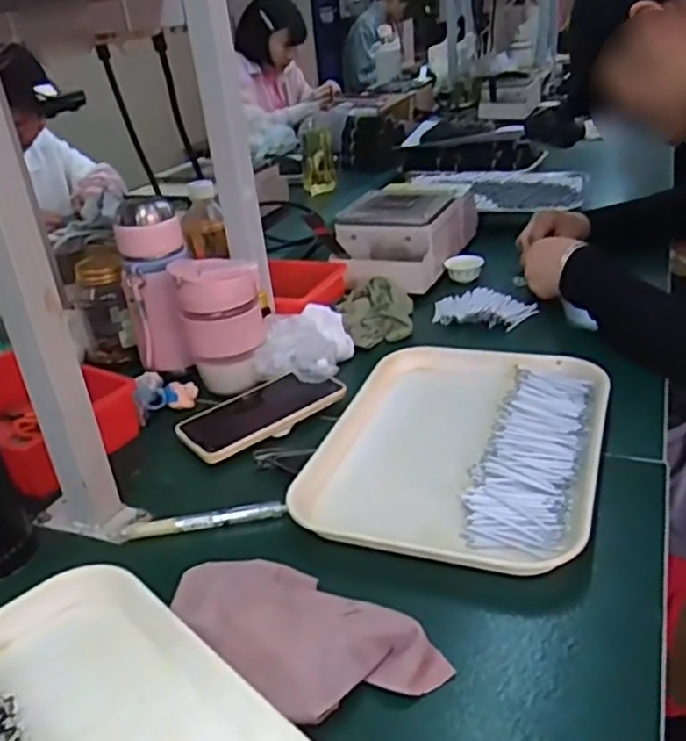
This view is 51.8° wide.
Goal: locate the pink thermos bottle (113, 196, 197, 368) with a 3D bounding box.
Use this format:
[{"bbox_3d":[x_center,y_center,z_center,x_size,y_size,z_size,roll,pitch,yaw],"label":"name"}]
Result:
[{"bbox_3d":[-0.203,-0.087,0.768,0.074,0.174,0.083,-3,28,6],"label":"pink thermos bottle"}]

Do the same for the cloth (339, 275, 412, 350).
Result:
[{"bbox_3d":[0.042,-0.077,0.895,0.089,0.033,0.136,-2,28,6],"label":"cloth"}]

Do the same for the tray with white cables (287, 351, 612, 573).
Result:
[{"bbox_3d":[0.105,0.056,0.624,0.229,0.019,0.283,5,29,20],"label":"tray with white cables"}]

